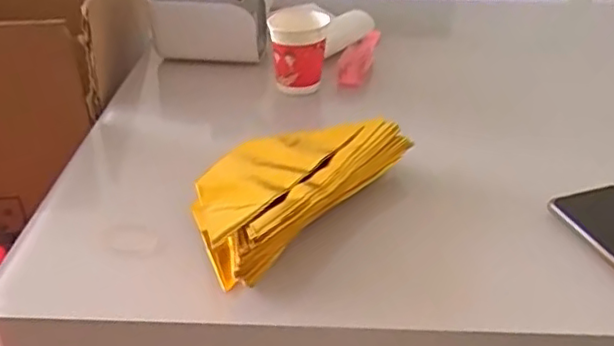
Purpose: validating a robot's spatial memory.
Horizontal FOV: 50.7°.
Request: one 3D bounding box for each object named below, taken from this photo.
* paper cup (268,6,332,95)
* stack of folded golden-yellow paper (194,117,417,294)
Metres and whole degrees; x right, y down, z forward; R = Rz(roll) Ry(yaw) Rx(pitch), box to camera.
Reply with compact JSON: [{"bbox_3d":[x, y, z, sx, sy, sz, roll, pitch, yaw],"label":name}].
[{"bbox_3d":[-0.010,-0.148,0.788,0.067,0.102,0.069,0,32,0],"label":"paper cup"},{"bbox_3d":[-0.012,0.012,0.567,0.094,0.062,0.226,23,38,31],"label":"stack of folded golden-yellow paper"}]

